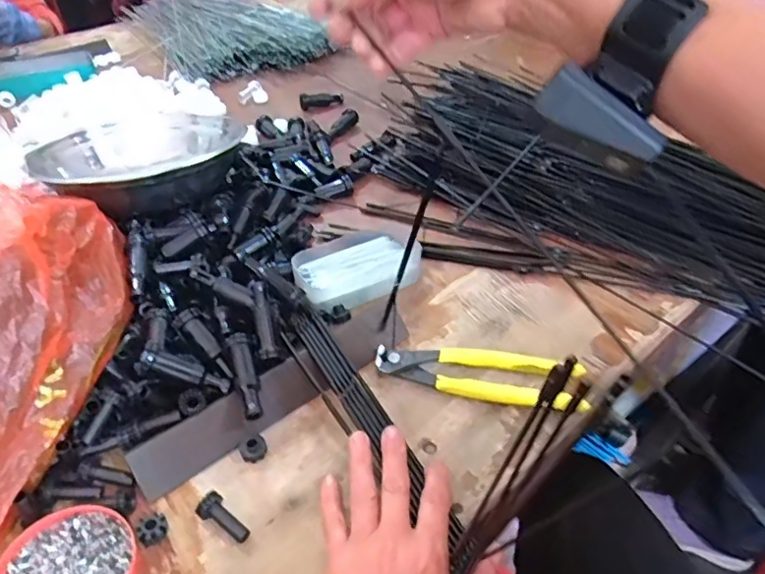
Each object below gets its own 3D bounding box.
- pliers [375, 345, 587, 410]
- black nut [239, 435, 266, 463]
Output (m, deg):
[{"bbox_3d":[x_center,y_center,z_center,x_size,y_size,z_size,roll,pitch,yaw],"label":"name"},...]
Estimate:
[{"bbox_3d":[0.076,0.069,0.474,0.160,0.018,0.045,9,42,11],"label":"pliers"},{"bbox_3d":[-0.095,0.117,0.426,0.018,0.012,0.019,0,41,0],"label":"black nut"}]

